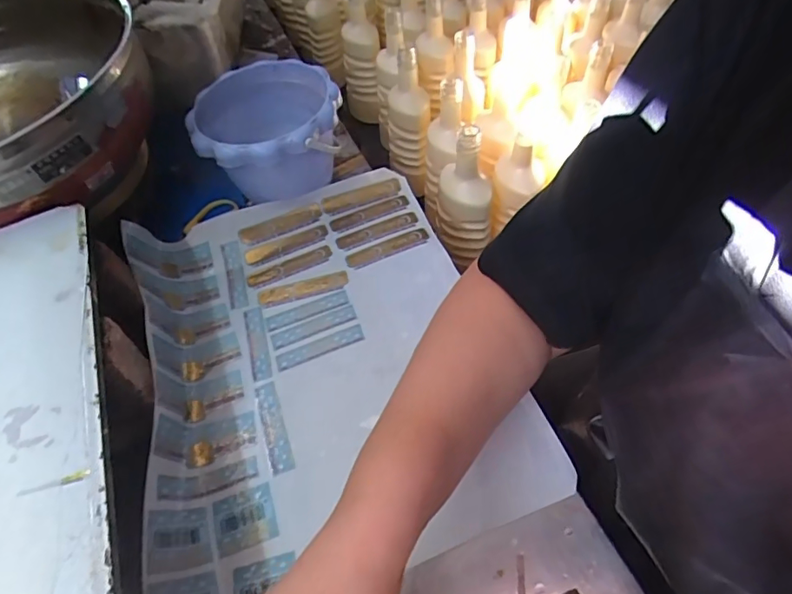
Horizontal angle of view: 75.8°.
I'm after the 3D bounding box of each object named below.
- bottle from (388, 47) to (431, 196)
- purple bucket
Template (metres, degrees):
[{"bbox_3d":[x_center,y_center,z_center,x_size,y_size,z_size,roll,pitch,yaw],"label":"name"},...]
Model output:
[{"bbox_3d":[0.023,-0.302,0.894,0.073,0.250,0.086,2,53,6],"label":"bottle"},{"bbox_3d":[-0.135,-0.168,0.567,0.157,0.120,0.150,-5,53,1],"label":"purple bucket"}]

